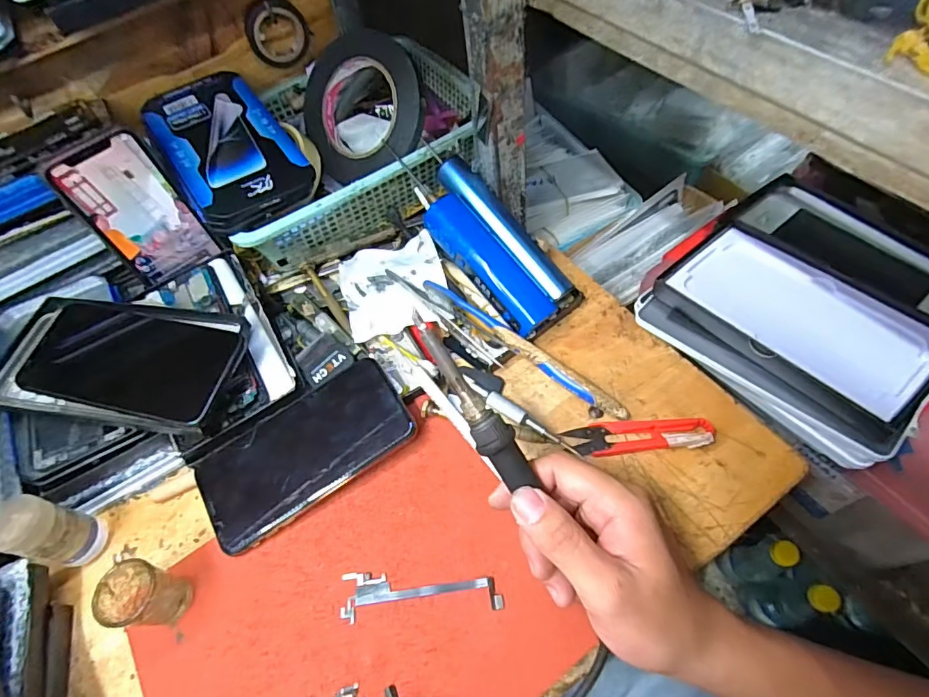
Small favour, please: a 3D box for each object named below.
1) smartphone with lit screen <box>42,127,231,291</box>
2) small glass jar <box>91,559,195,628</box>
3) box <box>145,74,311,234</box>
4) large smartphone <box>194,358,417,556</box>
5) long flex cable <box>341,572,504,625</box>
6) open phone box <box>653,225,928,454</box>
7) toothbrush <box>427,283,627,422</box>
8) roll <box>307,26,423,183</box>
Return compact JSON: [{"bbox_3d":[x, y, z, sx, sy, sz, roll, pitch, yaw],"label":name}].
[{"bbox_3d":[-0.274,-0.113,0.432,0.072,0.129,0.013,-42,52,-17],"label":"smartphone with lit screen"},{"bbox_3d":[-0.203,0.157,0.324,0.039,0.048,0.036,-4,58,6],"label":"small glass jar"},{"bbox_3d":[-0.210,-0.179,0.452,0.101,0.025,0.166,-33,60,-12],"label":"box"},{"bbox_3d":[-0.115,0.071,0.363,0.151,0.015,0.071,-33,60,-12],"label":"large smartphone"},{"bbox_3d":[-0.028,0.154,0.321,0.101,0.010,0.028,-8,58,3],"label":"long flex cable"},{"bbox_3d":[0.246,-0.022,0.375,0.104,0.019,0.180,-37,58,-13],"label":"open phone box"},{"bbox_3d":[0.044,-0.001,0.389,0.181,0.017,0.014,36,70,17],"label":"toothbrush"},{"bbox_3d":[-0.094,-0.224,0.462,0.119,0.016,0.122,-13,96,24],"label":"roll"}]

